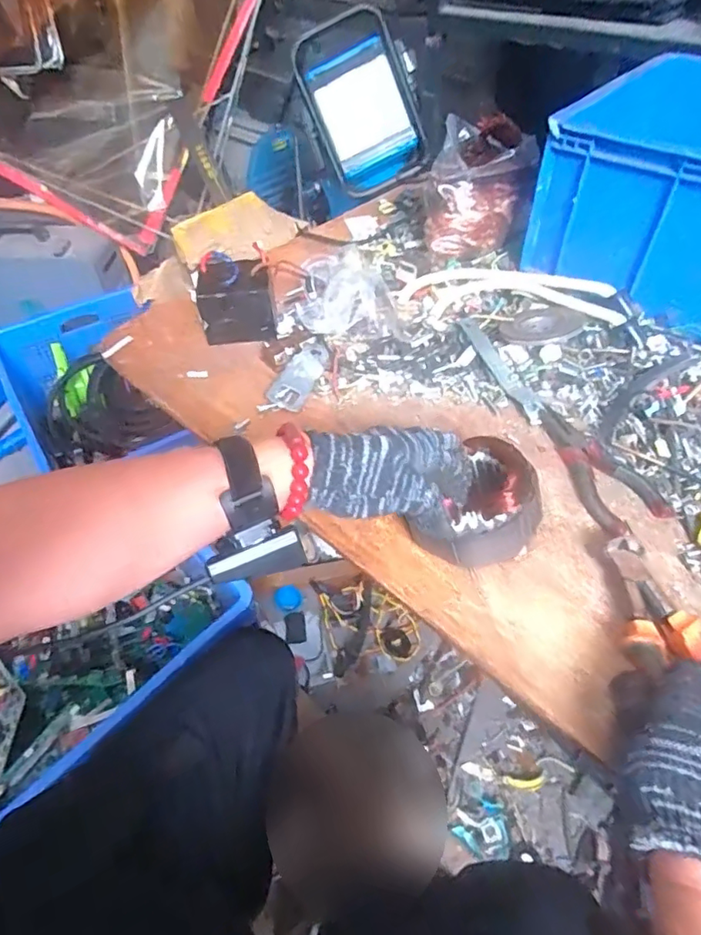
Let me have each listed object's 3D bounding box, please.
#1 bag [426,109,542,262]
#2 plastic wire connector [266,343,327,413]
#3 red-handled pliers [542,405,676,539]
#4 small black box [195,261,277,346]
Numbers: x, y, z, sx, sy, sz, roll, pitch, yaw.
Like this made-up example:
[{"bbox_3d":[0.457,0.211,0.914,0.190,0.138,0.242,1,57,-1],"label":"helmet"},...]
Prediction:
[{"bbox_3d":[0.166,-0.358,0.690,0.124,0.154,0.110,12,50,11],"label":"bag"},{"bbox_3d":[-0.057,-0.101,0.608,0.041,0.018,0.100,14,50,13],"label":"plastic wire connector"},{"bbox_3d":[0.230,-0.006,0.503,0.070,0.015,0.145,-11,49,-9],"label":"red-handled pliers"},{"bbox_3d":[-0.135,-0.197,0.646,0.084,0.073,0.066,-4,49,-3],"label":"small black box"}]

